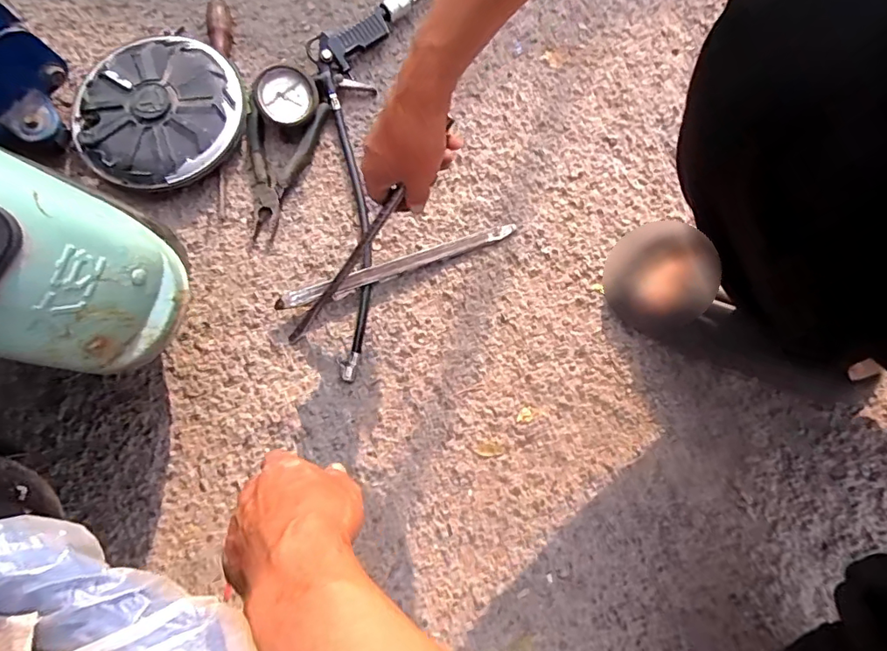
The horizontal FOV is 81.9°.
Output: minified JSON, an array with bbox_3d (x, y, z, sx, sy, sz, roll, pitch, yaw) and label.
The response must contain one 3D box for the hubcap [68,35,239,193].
[{"bbox_3d":[-0.344,-0.260,0.619,0.193,0.044,0.200,23,79,6],"label":"hubcap"}]

